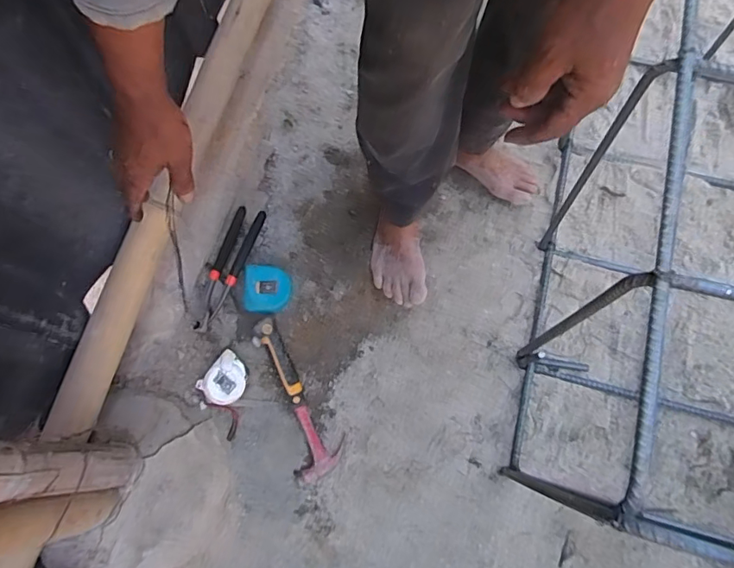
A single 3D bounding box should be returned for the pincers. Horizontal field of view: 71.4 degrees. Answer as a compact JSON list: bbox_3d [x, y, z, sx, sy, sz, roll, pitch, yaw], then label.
[{"bbox_3d":[-0.230,-0.026,0.842,0.052,0.023,0.219,18,74,4],"label":"pincers"}]

